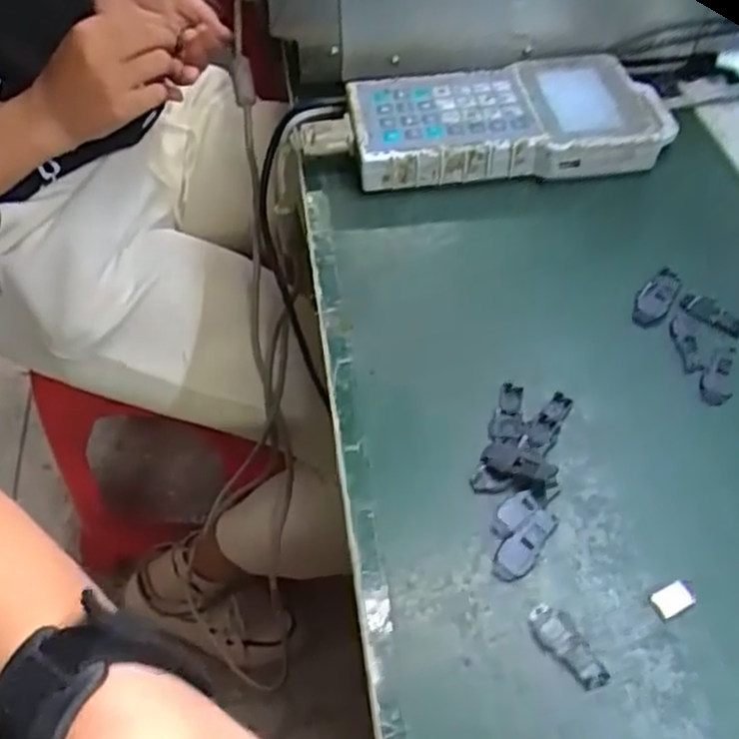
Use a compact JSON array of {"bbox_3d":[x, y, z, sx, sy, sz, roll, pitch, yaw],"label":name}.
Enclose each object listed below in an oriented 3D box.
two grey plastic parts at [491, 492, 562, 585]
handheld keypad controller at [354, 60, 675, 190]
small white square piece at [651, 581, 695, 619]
[{"bbox_3d":[0.071,0.076,0.362,0.026,0.004,0.051,28,56,21],"label":"two grey plastic parts"},{"bbox_3d":[0.103,-0.172,0.548,0.229,0.037,0.093,-3,50,-3],"label":"handheld keypad controller"},{"bbox_3d":[0.135,0.102,0.342,0.017,0.004,0.011,-20,53,-16],"label":"small white square piece"}]

